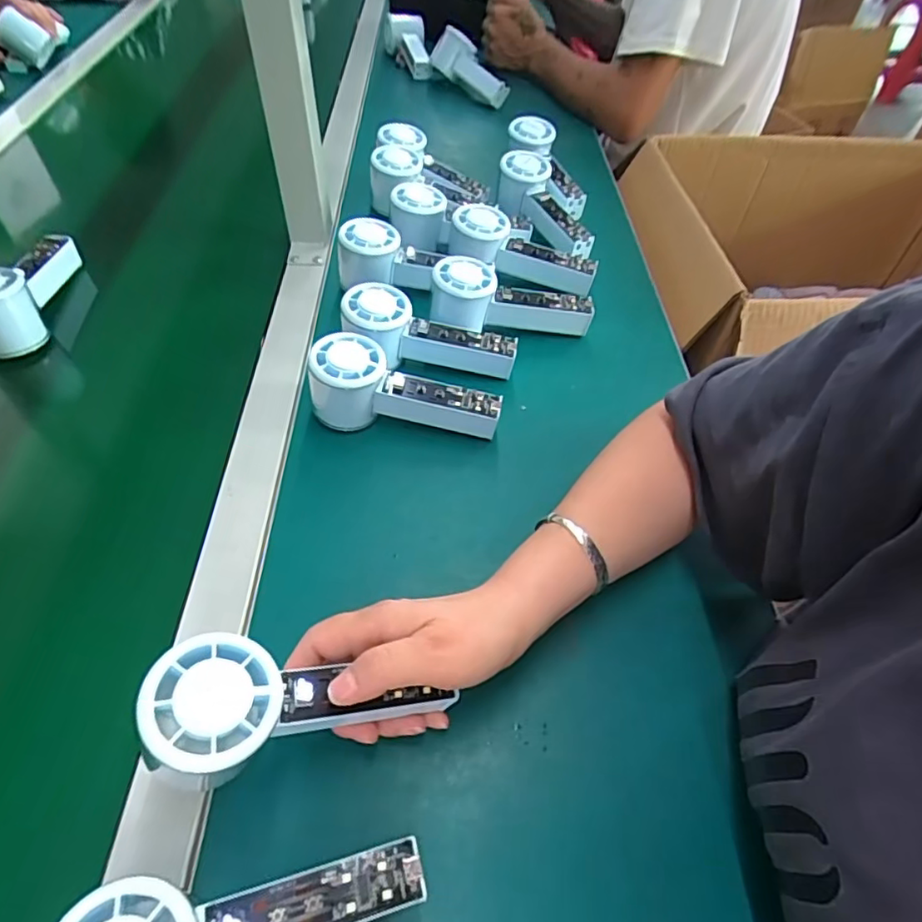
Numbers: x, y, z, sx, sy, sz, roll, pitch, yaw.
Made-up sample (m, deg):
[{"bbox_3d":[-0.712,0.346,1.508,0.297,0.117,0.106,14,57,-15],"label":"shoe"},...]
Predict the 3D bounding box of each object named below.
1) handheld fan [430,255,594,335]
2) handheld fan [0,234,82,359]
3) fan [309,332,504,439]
[{"bbox_3d":[0.049,-0.152,0.541,0.151,0.055,0.049,-2,51,-5],"label":"handheld fan"},{"bbox_3d":[-0.396,-0.163,0.527,0.048,0.058,0.151,2,51,-2],"label":"handheld fan"},{"bbox_3d":[-0.046,-0.052,0.473,0.152,0.061,0.052,13,49,-11],"label":"fan"}]

